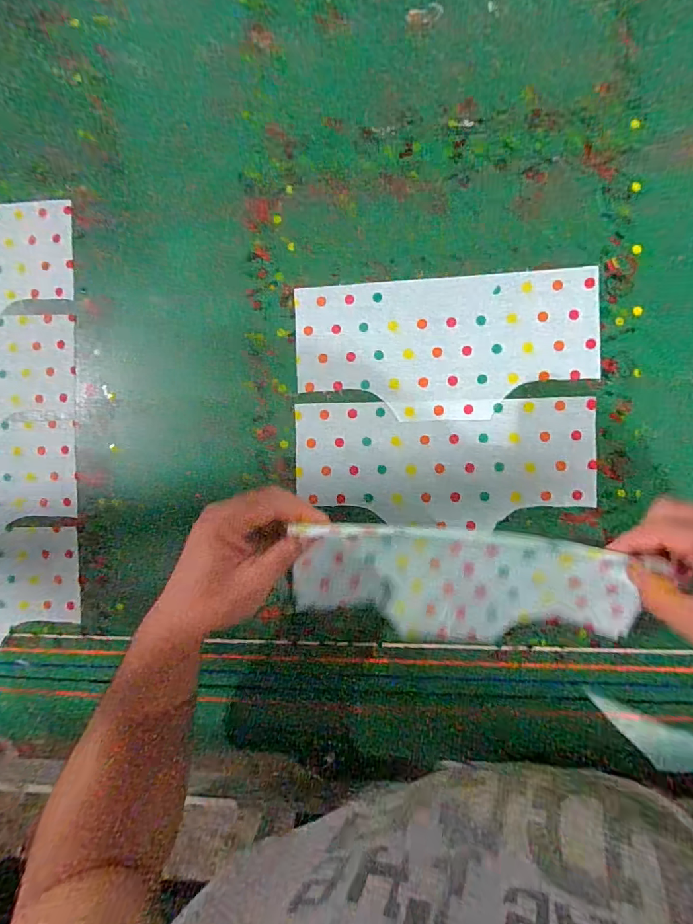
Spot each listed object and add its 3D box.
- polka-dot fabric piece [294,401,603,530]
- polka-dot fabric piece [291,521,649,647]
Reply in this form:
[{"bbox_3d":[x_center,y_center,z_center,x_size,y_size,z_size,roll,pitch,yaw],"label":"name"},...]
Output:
[{"bbox_3d":[0.092,0.001,0.437,0.280,0.006,0.120,0,90,8],"label":"polka-dot fabric piece"},{"bbox_3d":[0.097,0.114,0.395,0.282,0.014,0.136,4,125,6],"label":"polka-dot fabric piece"}]

